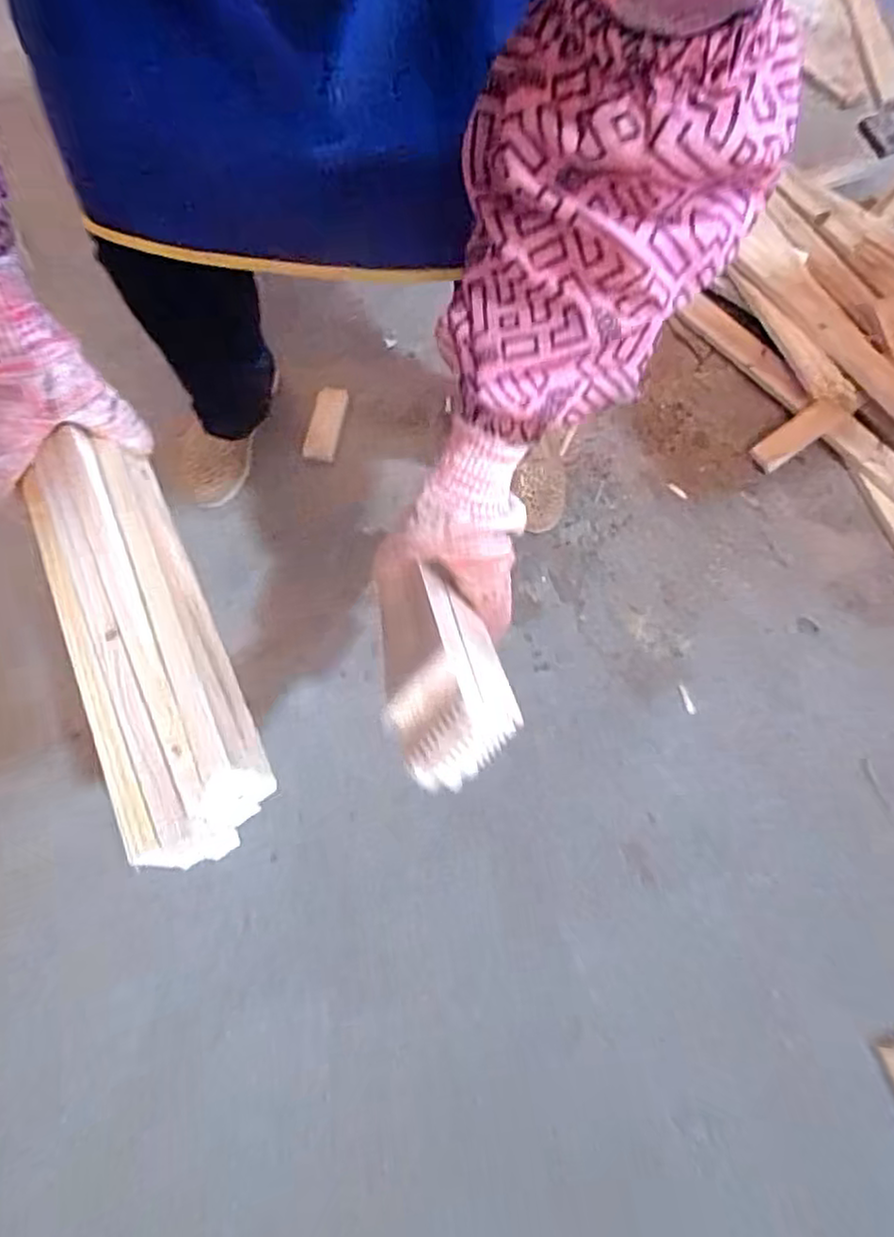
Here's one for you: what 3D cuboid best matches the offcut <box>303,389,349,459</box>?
[{"bbox_3d":[-0.164,-0.265,0.911,0.041,0.014,0.099,11,73,1],"label":"offcut"}]

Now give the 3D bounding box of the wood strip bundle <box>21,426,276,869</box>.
[{"bbox_3d":[-0.163,0.007,0.363,0.072,0.041,0.266,-27,60,-10],"label":"wood strip bundle"}]

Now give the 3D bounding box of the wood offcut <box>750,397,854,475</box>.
[{"bbox_3d":[0.475,-0.252,0.911,0.138,0.015,0.044,-36,77,3],"label":"wood offcut"}]

